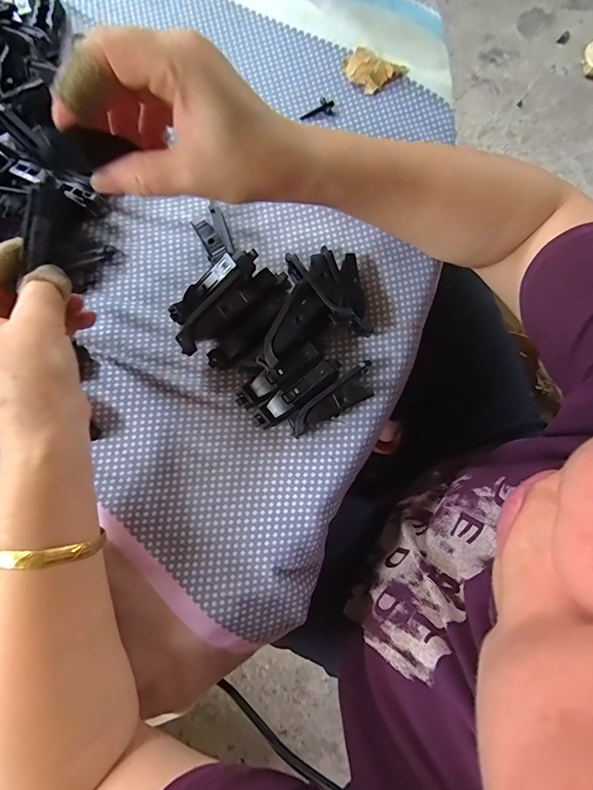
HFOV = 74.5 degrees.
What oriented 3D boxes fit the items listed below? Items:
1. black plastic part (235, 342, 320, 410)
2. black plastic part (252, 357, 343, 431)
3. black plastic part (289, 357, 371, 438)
[{"bbox_3d":[-0.014,-0.014,0.272,0.063,0.016,0.017,-36,82,12],"label":"black plastic part"},{"bbox_3d":[0.002,-0.002,0.275,0.072,0.022,0.019,-37,84,-7],"label":"black plastic part"},{"bbox_3d":[0.027,0.006,0.276,0.070,0.019,0.022,-37,84,-7],"label":"black plastic part"}]

